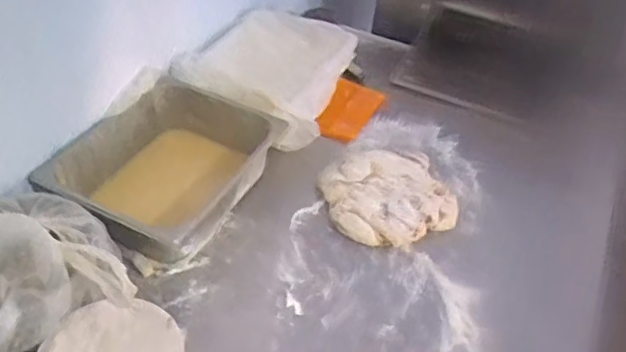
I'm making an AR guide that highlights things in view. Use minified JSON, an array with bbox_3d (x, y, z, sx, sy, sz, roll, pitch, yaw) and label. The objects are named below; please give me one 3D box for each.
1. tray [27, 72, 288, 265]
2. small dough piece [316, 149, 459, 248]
[{"bbox_3d":[-0.242,-0.016,0.980,0.265,0.107,0.326,18,44,14],"label":"tray"},{"bbox_3d":[0.129,0.027,1.019,0.217,0.047,0.203,-11,45,-17],"label":"small dough piece"}]

